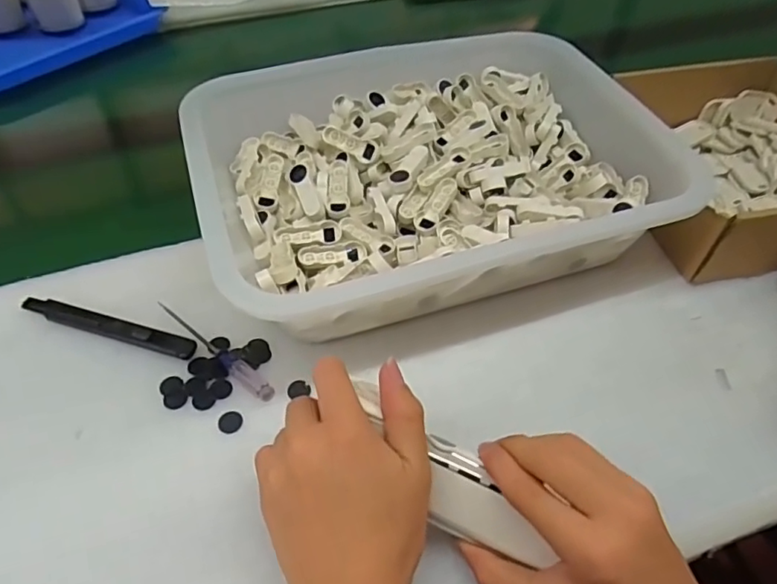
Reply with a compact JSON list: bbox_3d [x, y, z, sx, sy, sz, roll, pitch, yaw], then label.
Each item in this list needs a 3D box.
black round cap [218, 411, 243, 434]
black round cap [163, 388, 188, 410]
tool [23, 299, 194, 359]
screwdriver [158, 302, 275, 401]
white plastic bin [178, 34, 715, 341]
[{"bbox_3d":[-0.101,0.082,0.361,0.015,0.004,0.016,1,50,-1],"label":"black round cap"},{"bbox_3d":[-0.140,0.070,0.370,0.015,0.004,0.014,1,52,-1],"label":"black round cap"},{"bbox_3d":[-0.200,0.024,0.400,0.134,0.007,0.015,15,51,10],"label":"tool"},{"bbox_3d":[-0.121,0.039,0.389,0.115,0.011,0.012,34,56,24],"label":"screwdriver"},{"bbox_3d":[0.023,-0.112,0.467,0.345,0.079,0.273,-14,52,-13],"label":"white plastic bin"}]

